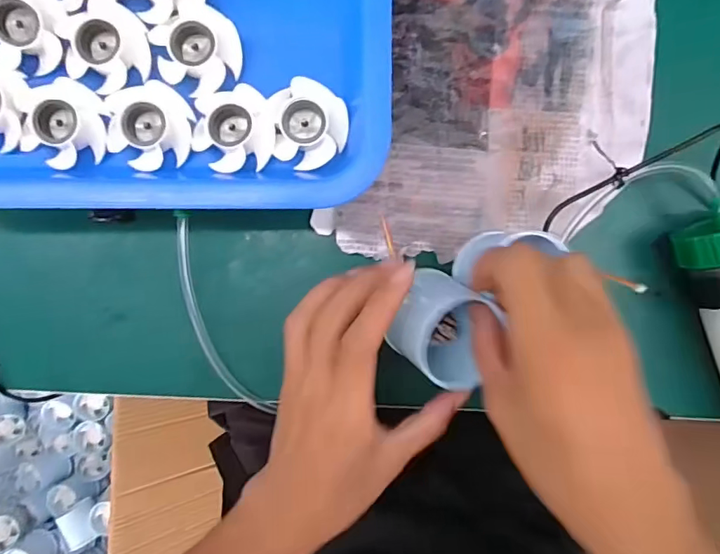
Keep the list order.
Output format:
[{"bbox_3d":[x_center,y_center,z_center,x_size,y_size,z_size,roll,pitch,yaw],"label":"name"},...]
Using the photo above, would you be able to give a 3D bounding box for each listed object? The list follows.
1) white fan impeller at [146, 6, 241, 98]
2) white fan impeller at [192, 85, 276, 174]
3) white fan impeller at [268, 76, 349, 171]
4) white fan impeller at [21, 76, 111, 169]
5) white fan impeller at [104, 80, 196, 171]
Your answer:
[{"bbox_3d":[-0.083,-0.117,0.251,0.042,0.018,0.036,-24,92,-1],"label":"white fan impeller"},{"bbox_3d":[-0.066,-0.076,0.250,0.040,0.014,0.041,0,92,-2],"label":"white fan impeller"},{"bbox_3d":[-0.026,-0.080,0.253,0.038,0.016,0.042,-5,92,-2],"label":"white fan impeller"},{"bbox_3d":[-0.152,-0.079,0.252,0.037,0.012,0.043,5,92,-2],"label":"white fan impeller"},{"bbox_3d":[-0.108,-0.078,0.253,0.042,0.015,0.040,0,92,-2],"label":"white fan impeller"}]

